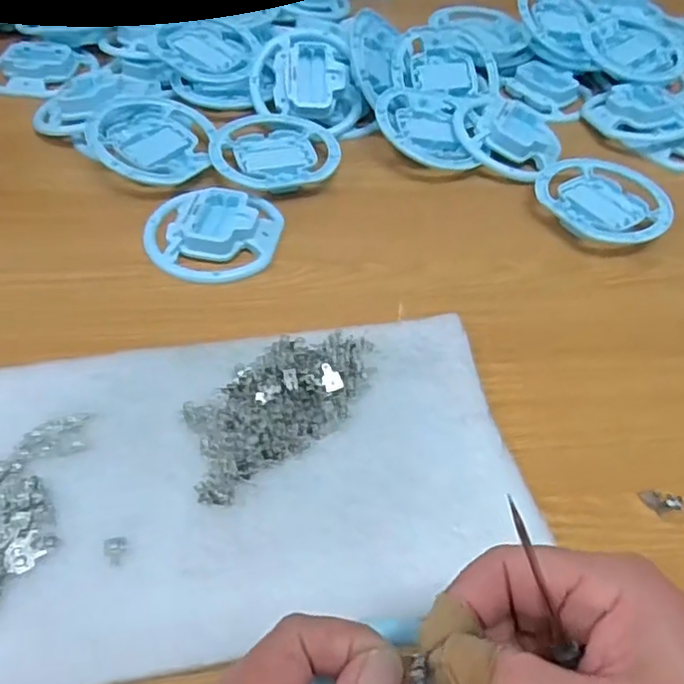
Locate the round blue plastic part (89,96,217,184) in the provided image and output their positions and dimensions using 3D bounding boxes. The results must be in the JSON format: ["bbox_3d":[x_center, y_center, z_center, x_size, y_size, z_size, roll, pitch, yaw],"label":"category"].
[{"bbox_3d":[-0.156,-0.167,0.530,0.092,0.020,0.111,7,49,-18],"label":"round blue plastic part"}]

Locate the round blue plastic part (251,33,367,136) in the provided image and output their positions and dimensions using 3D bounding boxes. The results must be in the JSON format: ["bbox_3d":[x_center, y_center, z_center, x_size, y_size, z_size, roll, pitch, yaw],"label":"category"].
[{"bbox_3d":[-0.029,-0.235,0.574,0.097,0.028,0.086,10,86,-1],"label":"round blue plastic part"}]

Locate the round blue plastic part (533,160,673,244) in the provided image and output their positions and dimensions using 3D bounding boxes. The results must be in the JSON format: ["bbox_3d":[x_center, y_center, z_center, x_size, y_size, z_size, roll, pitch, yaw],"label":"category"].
[{"bbox_3d":[0.205,-0.110,0.517,0.087,0.022,0.103,-33,59,-28],"label":"round blue plastic part"}]

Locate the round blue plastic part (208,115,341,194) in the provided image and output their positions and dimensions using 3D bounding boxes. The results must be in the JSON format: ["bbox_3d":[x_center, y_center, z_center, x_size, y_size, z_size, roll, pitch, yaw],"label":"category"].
[{"bbox_3d":[-0.058,-0.159,0.542,0.100,0.019,0.092,2,49,-2],"label":"round blue plastic part"}]

